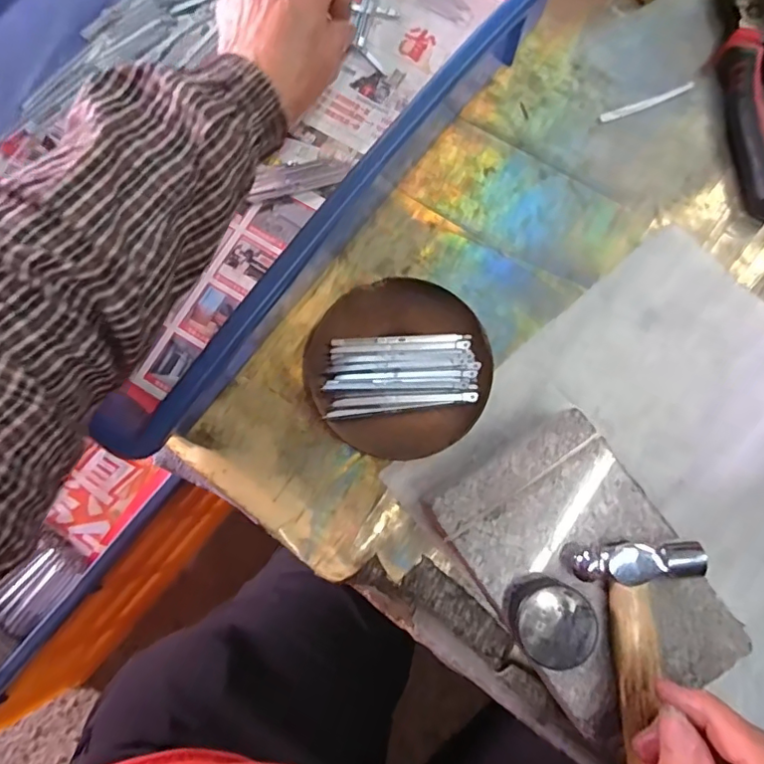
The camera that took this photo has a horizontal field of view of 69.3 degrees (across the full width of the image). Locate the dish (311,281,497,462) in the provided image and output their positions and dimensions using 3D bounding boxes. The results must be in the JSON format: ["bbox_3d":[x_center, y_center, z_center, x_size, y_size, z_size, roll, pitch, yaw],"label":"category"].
[{"bbox_3d":[0.011,-0.010,0.360,0.113,0.017,0.112,0,81,2],"label":"dish"}]

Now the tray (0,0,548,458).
[{"bbox_3d":[-0.104,-0.201,0.370,0.279,0.079,0.411,39,81,8],"label":"tray"}]

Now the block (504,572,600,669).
[{"bbox_3d":[0.082,0.116,0.271,0.039,0.022,0.036,0,81,2],"label":"block"}]

